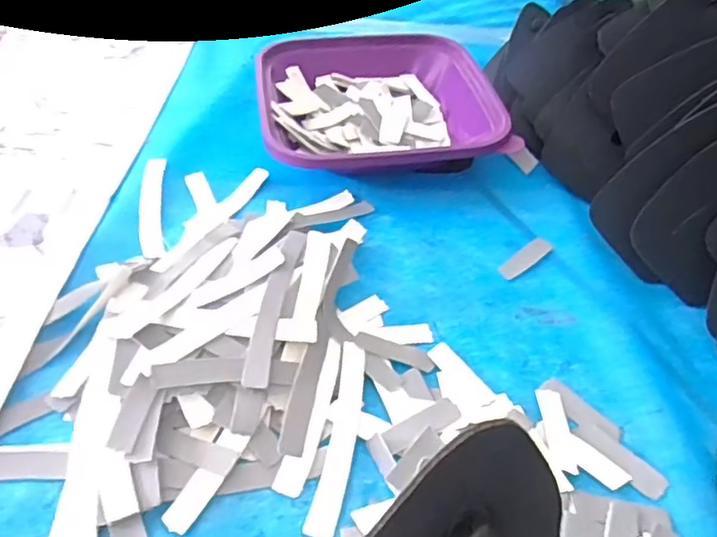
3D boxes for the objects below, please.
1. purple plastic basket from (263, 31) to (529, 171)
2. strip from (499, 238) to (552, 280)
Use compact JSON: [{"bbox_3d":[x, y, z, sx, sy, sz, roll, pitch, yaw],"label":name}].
[{"bbox_3d":[0.012,-0.135,0.502,0.184,0.045,0.172,-3,45,-9],"label":"purple plastic basket"},{"bbox_3d":[0.112,-0.007,0.410,0.046,0.004,0.014,-30,55,-30],"label":"strip"}]

